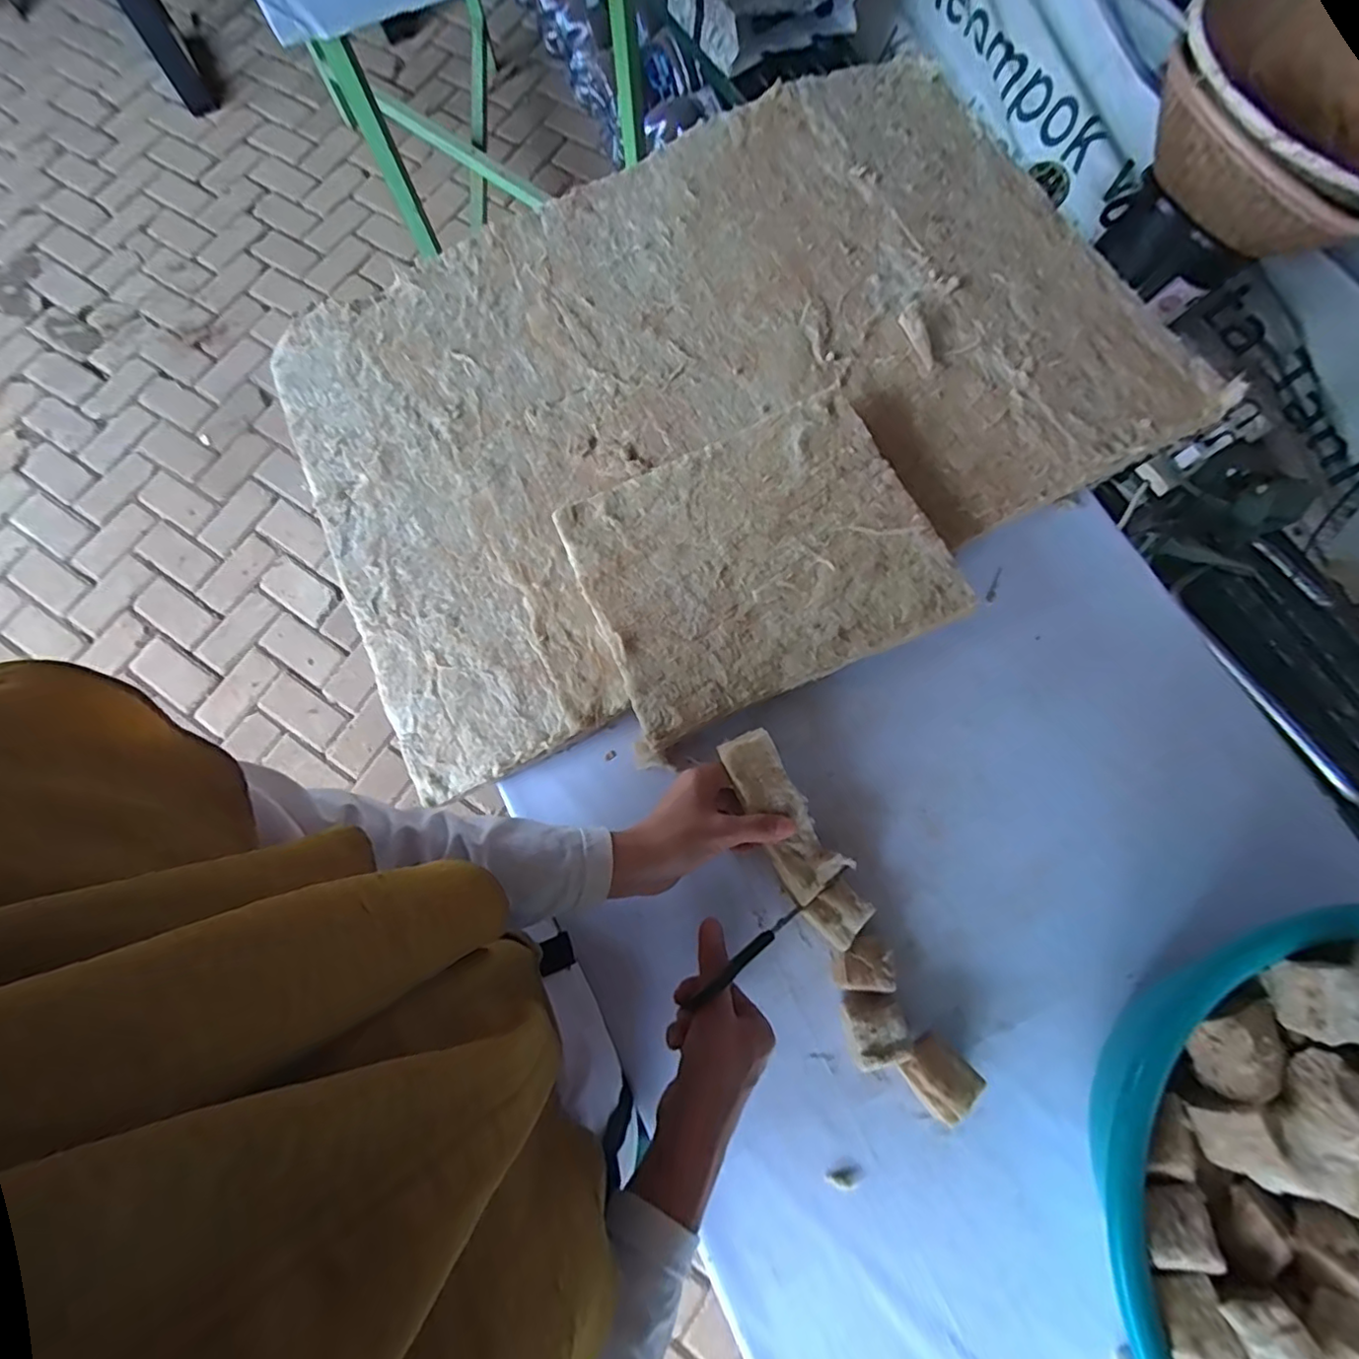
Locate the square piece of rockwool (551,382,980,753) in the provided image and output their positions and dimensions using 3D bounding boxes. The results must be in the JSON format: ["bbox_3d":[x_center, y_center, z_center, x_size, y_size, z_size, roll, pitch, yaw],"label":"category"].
[{"bbox_3d":[0.065,-0.098,0.504,0.279,0.032,0.221,-23,76,-6],"label":"square piece of rockwool"}]

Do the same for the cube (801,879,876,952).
[{"bbox_3d":[0.121,0.180,0.464,0.041,0.039,0.046,43,82,12],"label":"cube"}]

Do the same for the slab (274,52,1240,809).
[{"bbox_3d":[0.031,-0.307,0.578,0.800,0.039,0.555,-26,79,-5],"label":"slab"}]

